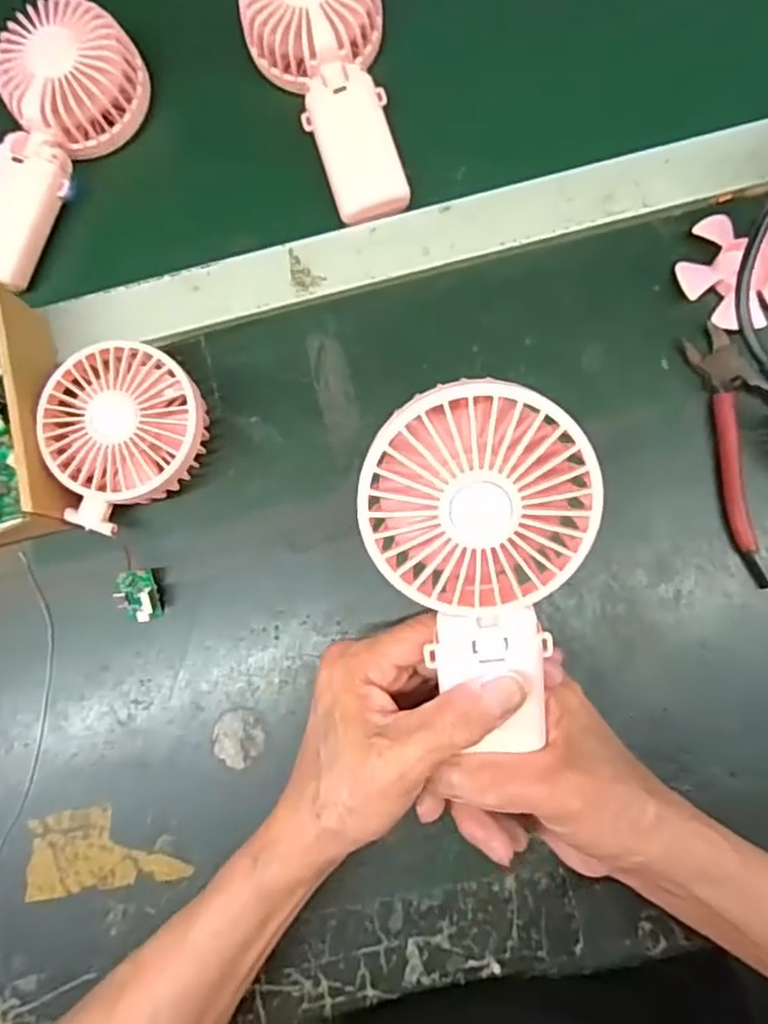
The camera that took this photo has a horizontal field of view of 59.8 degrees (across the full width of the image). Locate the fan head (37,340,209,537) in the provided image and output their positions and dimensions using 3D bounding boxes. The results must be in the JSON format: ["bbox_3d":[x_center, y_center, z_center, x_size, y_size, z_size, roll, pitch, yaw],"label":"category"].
[{"bbox_3d":[-0.148,-0.047,0.386,0.091,0.047,0.089,-1,81,4],"label":"fan head"}]

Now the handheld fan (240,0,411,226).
[{"bbox_3d":[-0.038,-0.270,0.414,0.082,0.033,0.174,-10,80,3],"label":"handheld fan"}]

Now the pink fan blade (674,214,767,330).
[{"bbox_3d":[0.212,-0.140,0.393,0.070,0.014,0.068,0,84,3],"label":"pink fan blade"}]

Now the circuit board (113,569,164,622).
[{"bbox_3d":[-0.144,0.049,0.391,0.023,0.014,0.030,-8,83,3],"label":"circuit board"}]

